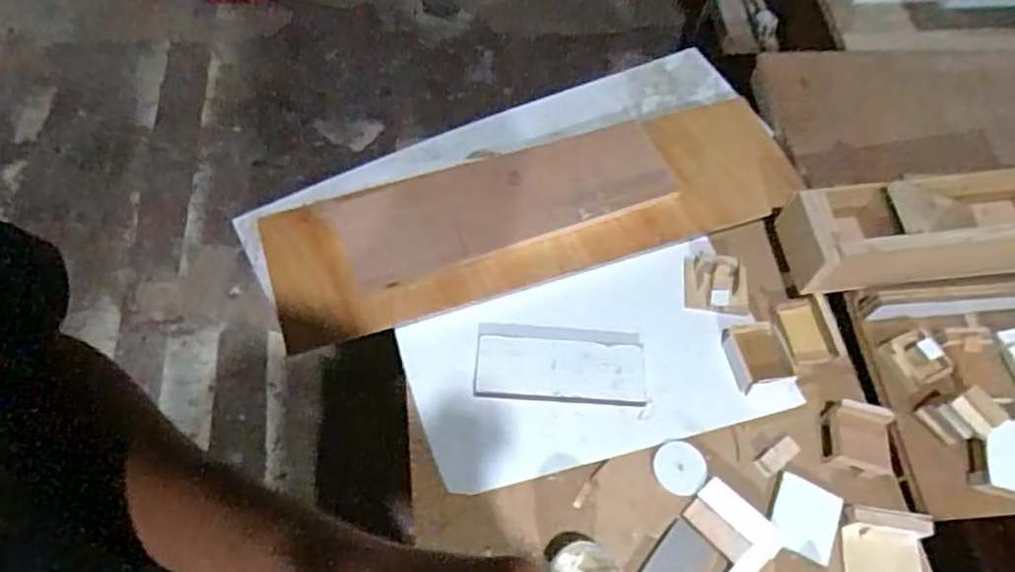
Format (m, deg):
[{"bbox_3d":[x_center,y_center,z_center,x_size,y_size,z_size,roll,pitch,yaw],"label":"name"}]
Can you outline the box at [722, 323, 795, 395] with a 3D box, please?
[{"bbox_3d":[0.275,0.075,0.745,0.052,0.020,0.077,-8,61,-8],"label":"box"}]

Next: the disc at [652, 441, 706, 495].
[{"bbox_3d":[0.179,0.188,0.699,0.052,0.009,0.052,1,60,-2],"label":"disc"}]

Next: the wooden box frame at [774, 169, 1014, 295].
[{"bbox_3d":[0.501,-0.070,0.786,0.325,0.090,0.120,-6,63,-5],"label":"wooden box frame"}]

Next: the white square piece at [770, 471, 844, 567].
[{"bbox_3d":[0.308,0.239,0.696,0.068,0.011,0.077,30,62,6],"label":"white square piece"}]

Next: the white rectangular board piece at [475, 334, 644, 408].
[{"bbox_3d":[0.060,0.094,0.751,0.185,0.011,0.074,5,60,0],"label":"white rectangular board piece"}]

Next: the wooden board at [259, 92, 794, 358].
[{"bbox_3d":[0.036,-0.100,0.828,0.662,0.053,0.201,-16,64,-7],"label":"wooden board"}]

